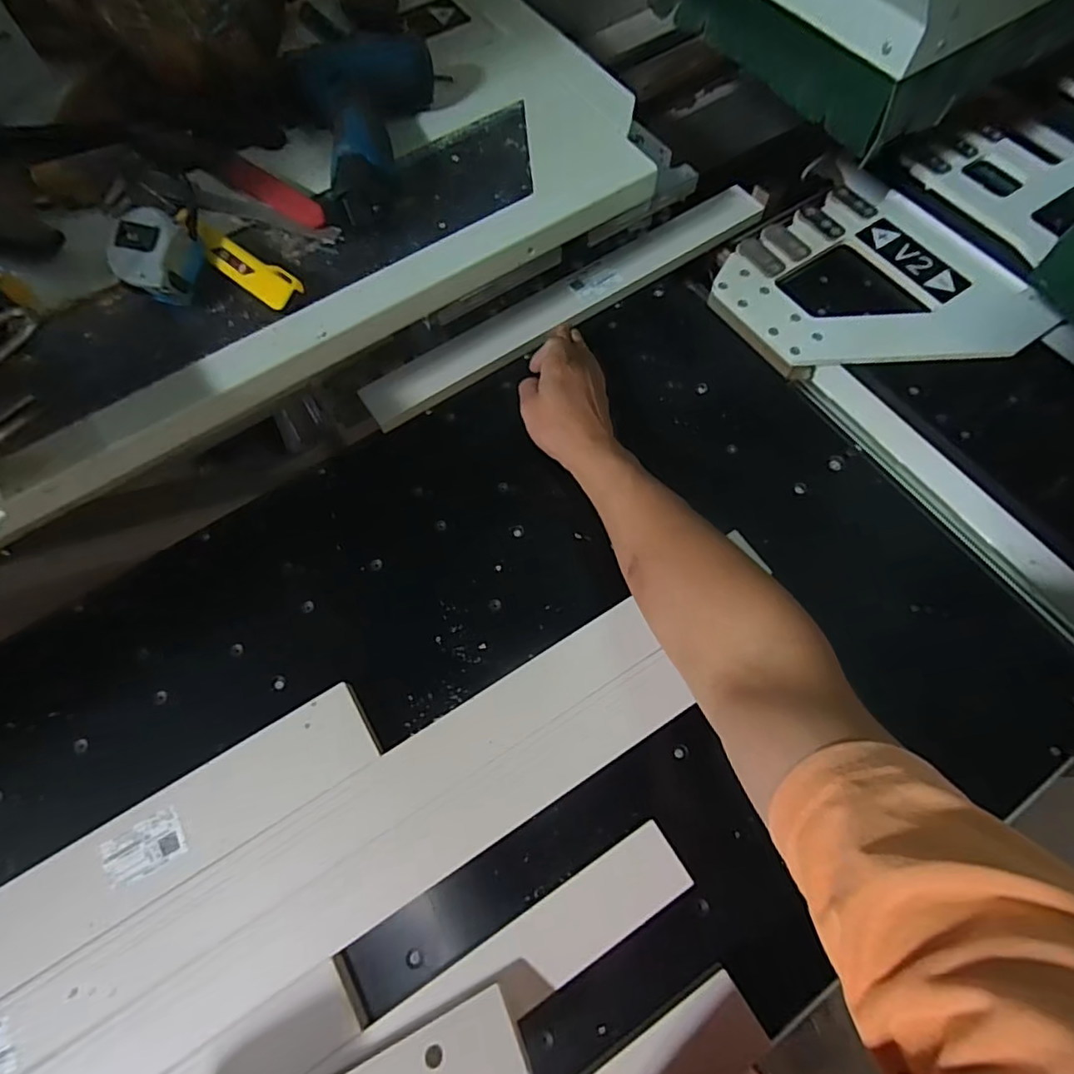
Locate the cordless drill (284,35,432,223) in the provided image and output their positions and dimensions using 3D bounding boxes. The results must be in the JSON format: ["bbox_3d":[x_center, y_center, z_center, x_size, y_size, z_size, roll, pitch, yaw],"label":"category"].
[{"bbox_3d":[-0.150,-0.367,0.529,0.130,0.064,0.176,-12,68,-3],"label":"cordless drill"}]

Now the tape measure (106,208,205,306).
[{"bbox_3d":[-0.310,-0.227,0.478,0.060,0.049,0.063,22,70,10],"label":"tape measure"}]

